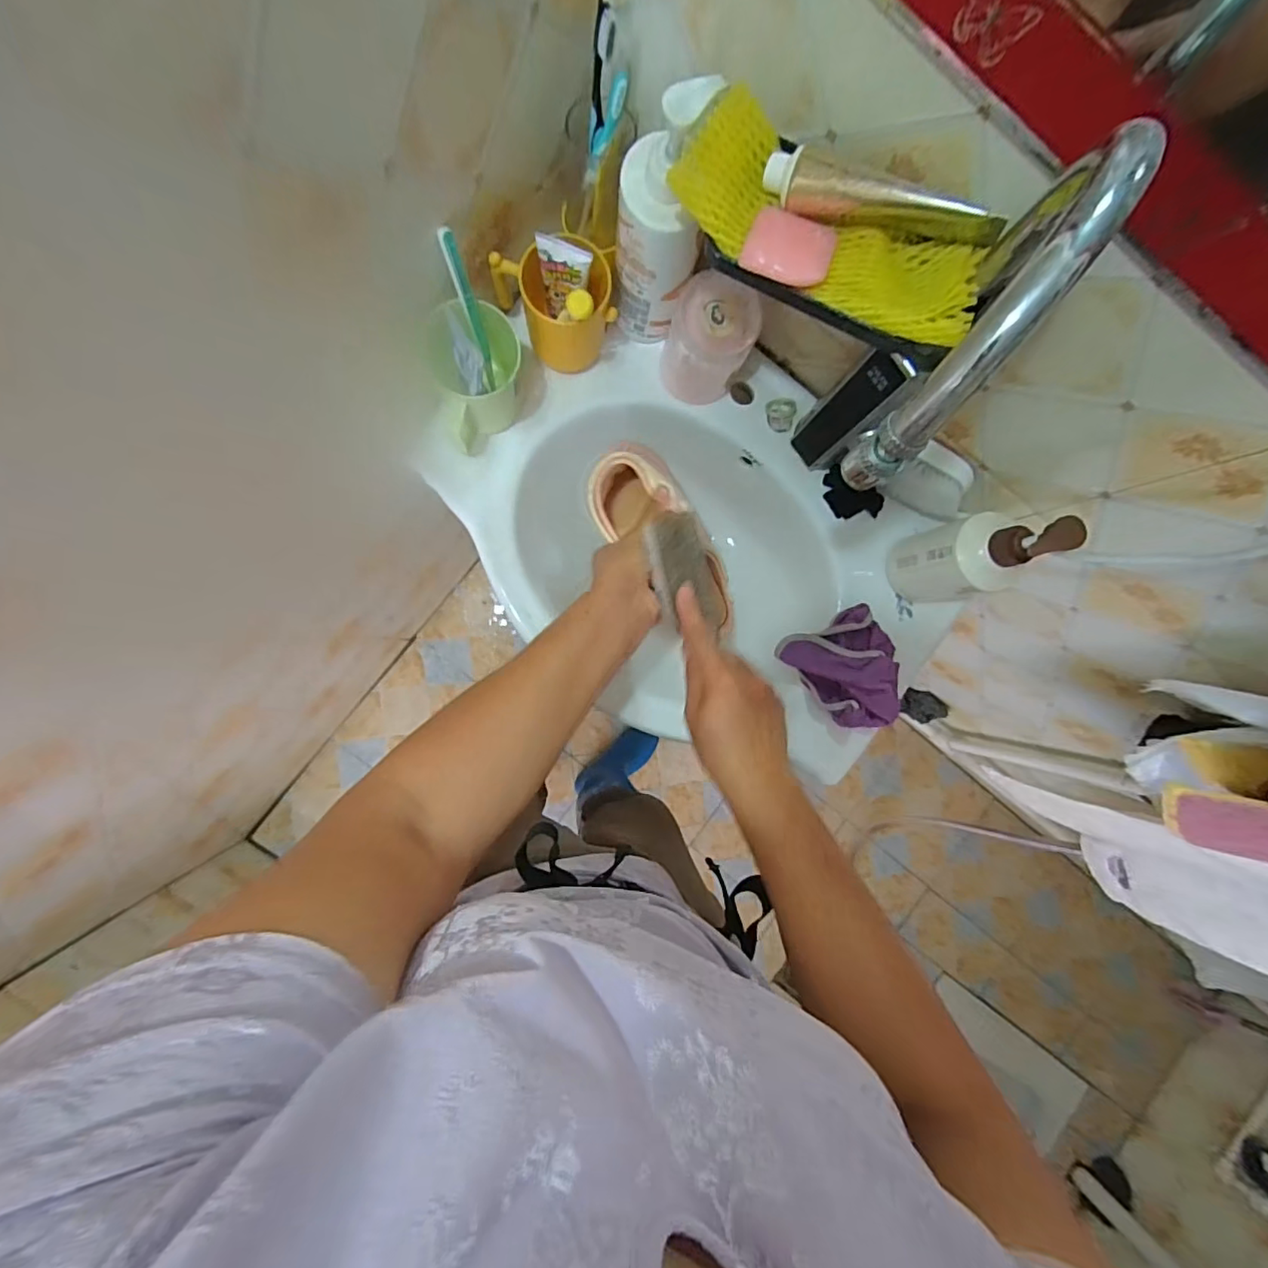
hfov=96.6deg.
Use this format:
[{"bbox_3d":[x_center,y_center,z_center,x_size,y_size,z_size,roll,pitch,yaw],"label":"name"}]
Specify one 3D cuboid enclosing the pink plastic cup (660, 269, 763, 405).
[{"bbox_3d":[0.071,-0.292,0.577,0.081,0.111,0.083,0,89,-8],"label":"pink plastic cup"}]

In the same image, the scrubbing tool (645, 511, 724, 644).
[{"bbox_3d":[0.042,-0.048,0.463,0.043,0.020,0.095,-19,92,-8],"label":"scrubbing tool"}]

